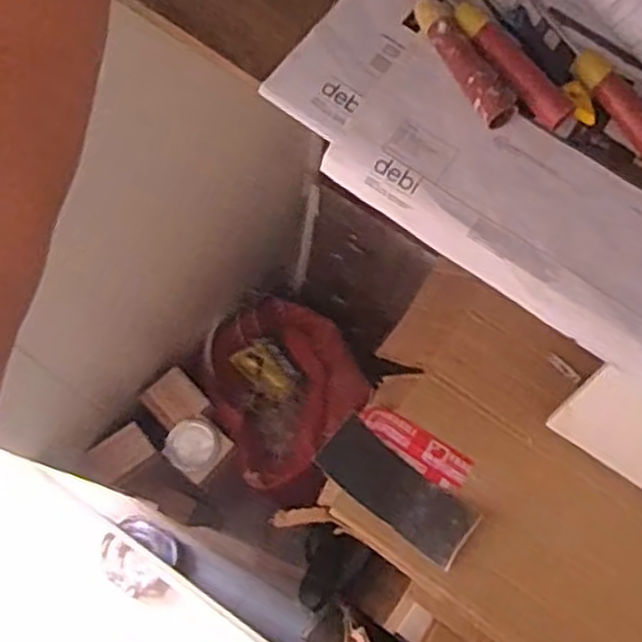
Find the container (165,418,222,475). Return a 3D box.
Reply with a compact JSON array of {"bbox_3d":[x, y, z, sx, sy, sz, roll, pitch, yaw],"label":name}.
[{"bbox_3d":[-0.246,0.239,1.447,0.098,0.034,0.105,1,73,-2],"label":"container"}]

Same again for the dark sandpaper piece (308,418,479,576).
[{"bbox_3d":[0.109,0.242,1.062,0.236,0.049,0.093,37,75,9],"label":"dark sandpaper piece"}]

